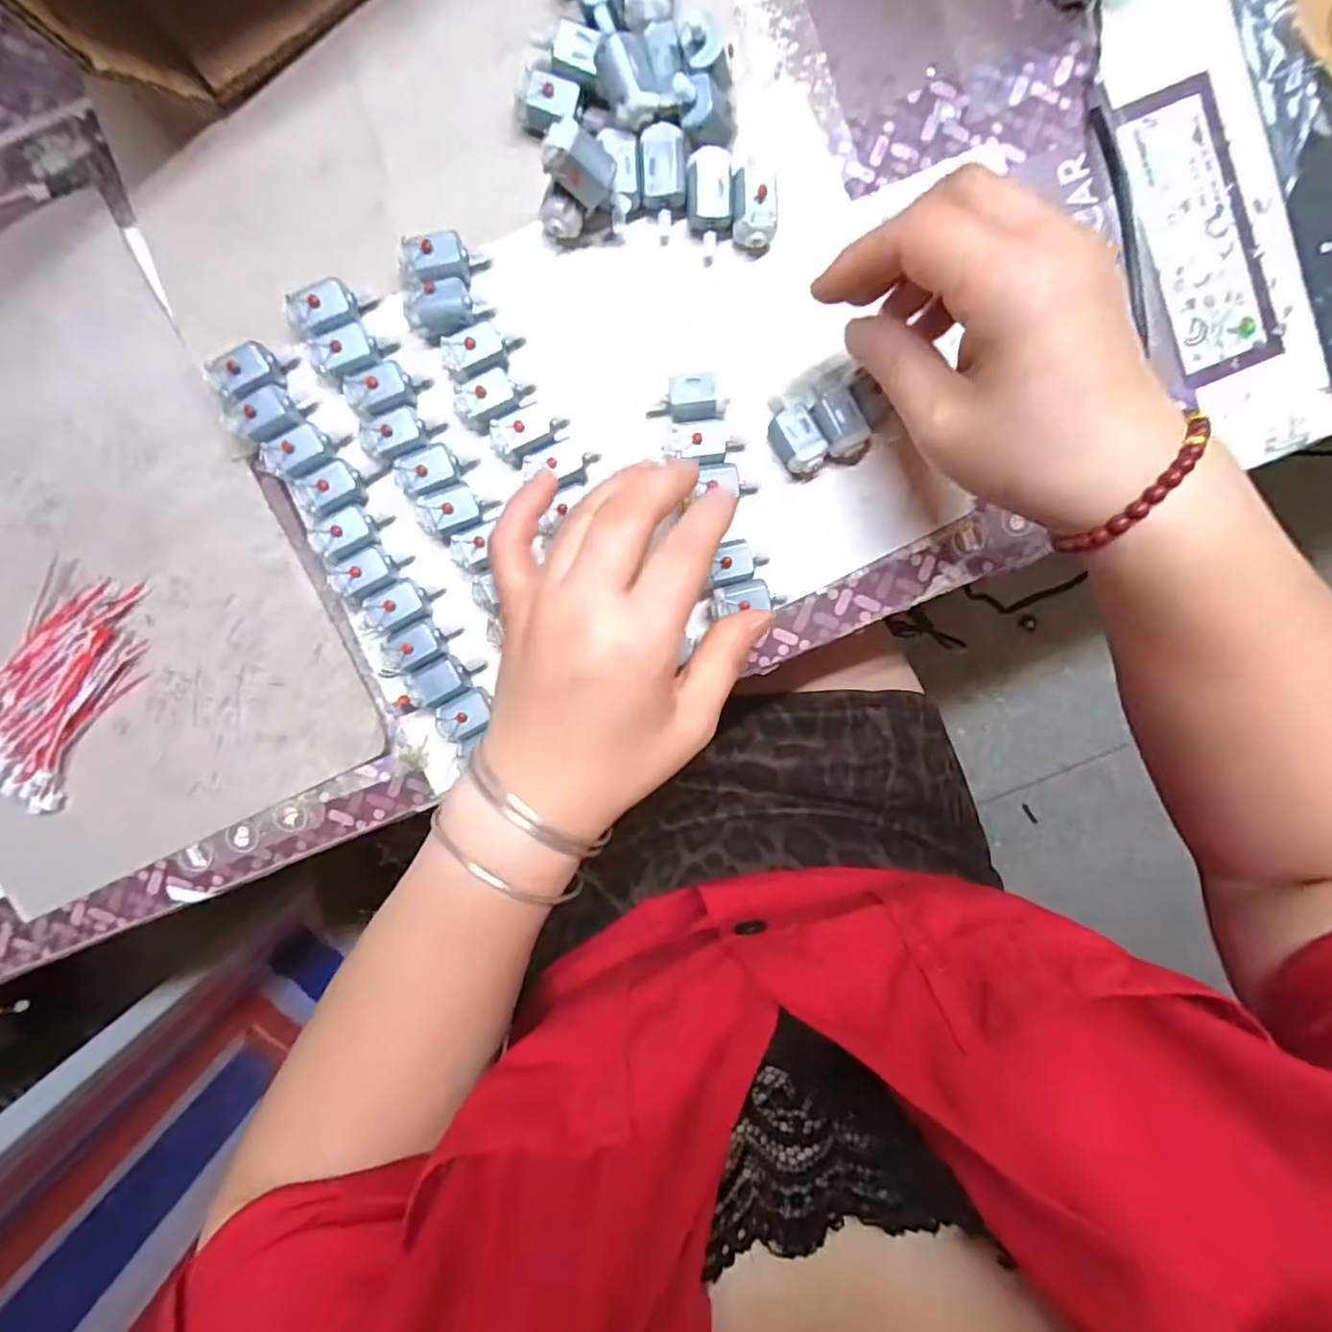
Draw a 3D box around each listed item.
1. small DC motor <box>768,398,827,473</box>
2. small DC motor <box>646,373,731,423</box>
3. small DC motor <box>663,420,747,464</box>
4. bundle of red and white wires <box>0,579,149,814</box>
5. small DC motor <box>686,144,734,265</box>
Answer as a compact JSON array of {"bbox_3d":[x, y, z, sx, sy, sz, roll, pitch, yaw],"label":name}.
[{"bbox_3d":[0.059,-0.106,0.286,0.020,0.019,0.037,-22,98,1],"label":"small DC motor"},{"bbox_3d":[0.010,-0.121,0.284,0.034,0.022,0.020,1,97,-2],"label":"small DC motor"},{"bbox_3d":[0.017,-0.102,0.287,0.038,0.017,0.018,-4,98,-2],"label":"small DC motor"},{"bbox_3d":[-0.283,0.011,0.290,0.052,0.012,0.110,39,94,-6],"label":"bundle of red and white wires"},{"bbox_3d":[0.019,-0.202,0.273,0.019,0.018,0.036,-3,98,-2],"label":"small DC motor"}]

